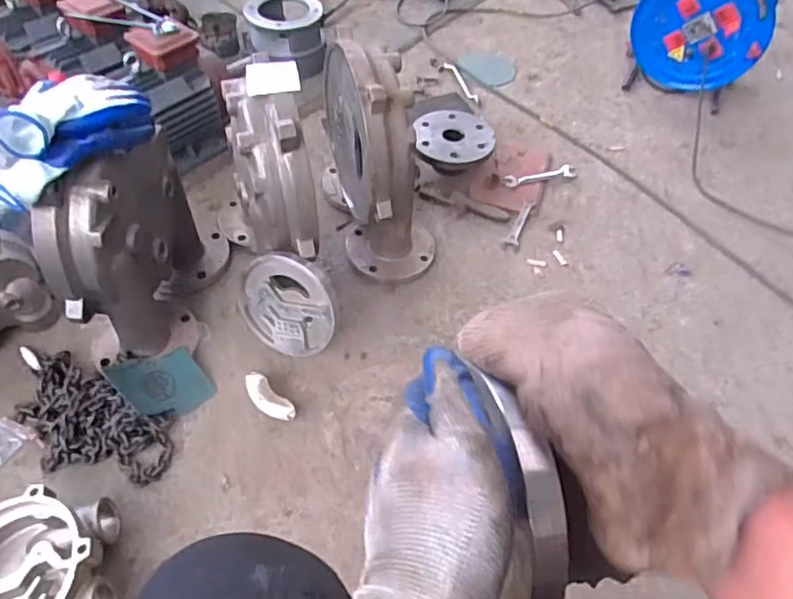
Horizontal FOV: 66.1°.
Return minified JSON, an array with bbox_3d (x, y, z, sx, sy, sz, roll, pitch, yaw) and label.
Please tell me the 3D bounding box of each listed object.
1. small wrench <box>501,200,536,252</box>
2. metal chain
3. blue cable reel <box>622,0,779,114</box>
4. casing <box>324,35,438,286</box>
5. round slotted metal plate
[{"bbox_3d":[0.254,-0.155,1.261,0.030,0.006,0.152,21,54,12],"label":"small wrench"},{"bbox_3d":[-0.458,0.171,0.941,0.251,0.038,0.194,8,50,3],"label":"metal chain"},{"bbox_3d":[0.751,-0.701,1.466,0.312,0.409,0.217,28,55,19],"label":"blue cable reel"},{"bbox_3d":[-0.029,-0.265,1.107,0.162,0.357,0.326,-12,52,-13],"label":"casing"},{"bbox_3d":[-0.177,0.014,0.999,0.165,0.170,0.018,38,34,3],"label":"round slotted metal plate"}]

